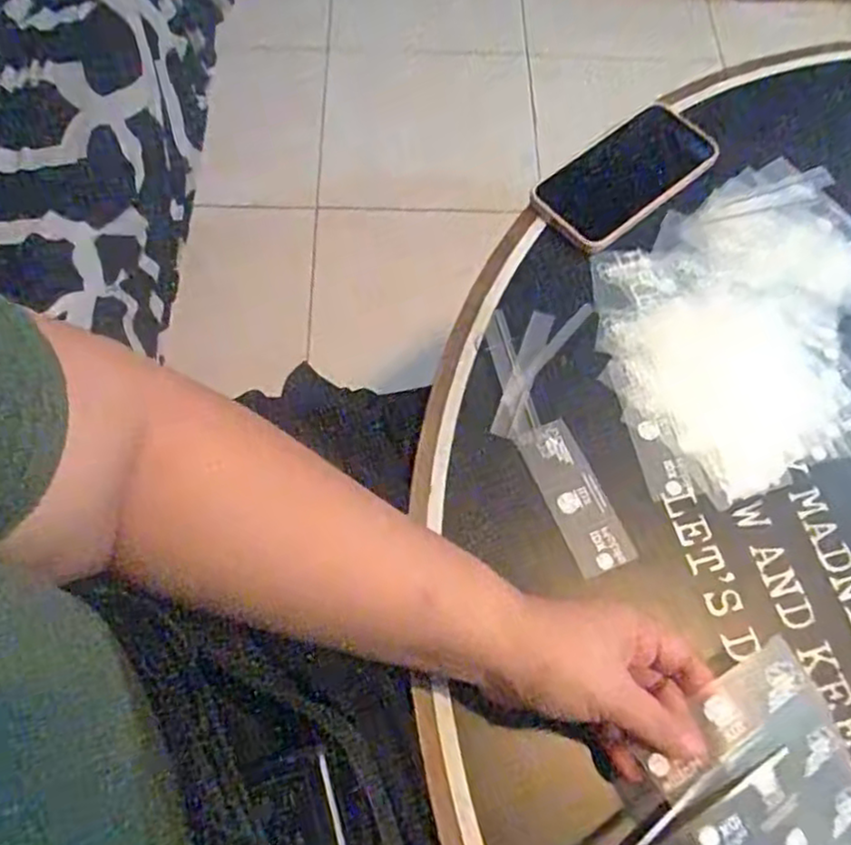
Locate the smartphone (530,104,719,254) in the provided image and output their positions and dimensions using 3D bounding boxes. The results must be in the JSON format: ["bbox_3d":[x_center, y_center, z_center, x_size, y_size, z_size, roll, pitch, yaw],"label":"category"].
[{"bbox_3d":[0.156,-0.193,0.548,0.143,0.007,0.070,-38,82,-10],"label":"smartphone"}]

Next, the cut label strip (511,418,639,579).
[{"bbox_3d":[0.096,0.047,0.454,0.038,0.004,0.102,-22,68,-11],"label":"cut label strip"}]

